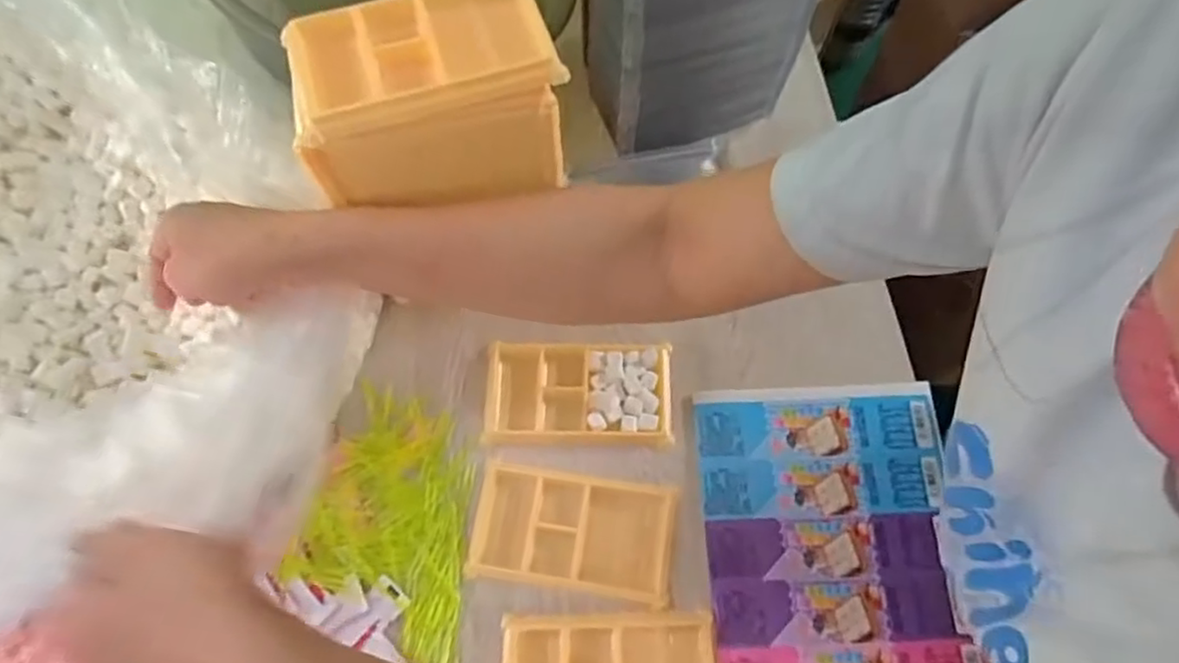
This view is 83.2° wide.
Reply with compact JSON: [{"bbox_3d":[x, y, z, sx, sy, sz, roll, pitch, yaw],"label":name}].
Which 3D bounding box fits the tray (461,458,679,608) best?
[{"bbox_3d":[-0.011,0.133,0.448,0.132,0.011,0.076,9,68,2],"label":"tray"}]

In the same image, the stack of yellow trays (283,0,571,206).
[{"bbox_3d":[-0.087,-0.124,0.373,0.143,0.083,0.092,-15,68,-4],"label":"stack of yellow trays"}]

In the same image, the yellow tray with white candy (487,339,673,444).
[{"bbox_3d":[-0.009,0.046,0.490,0.135,0.029,0.074,1,68,-1],"label":"yellow tray with white candy"}]

